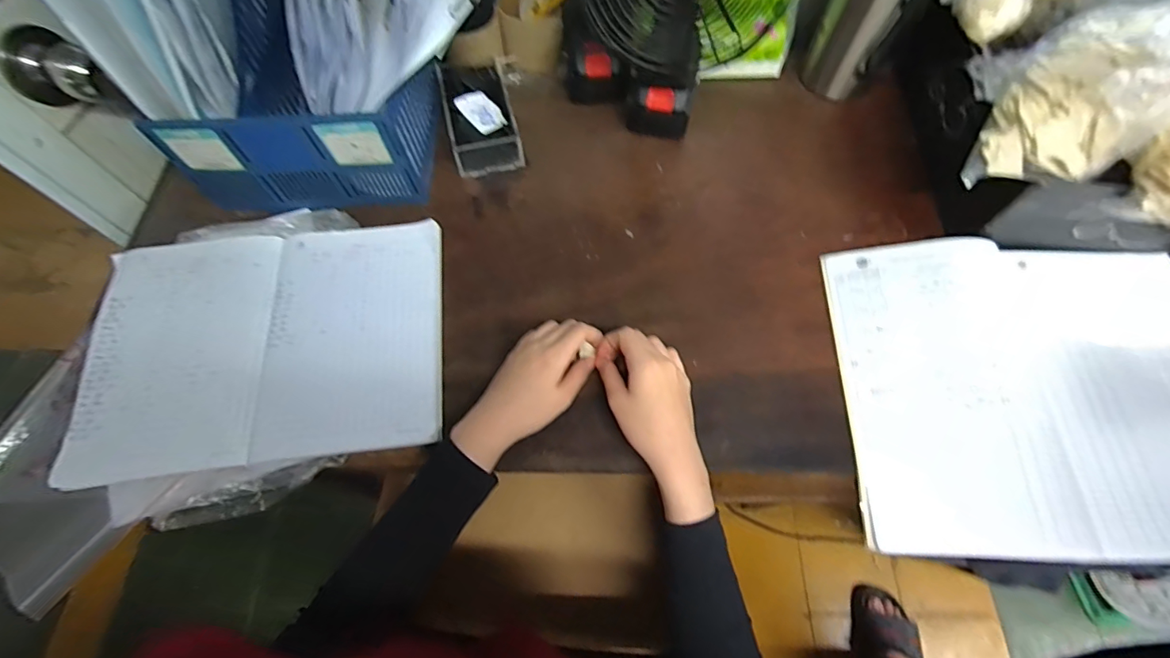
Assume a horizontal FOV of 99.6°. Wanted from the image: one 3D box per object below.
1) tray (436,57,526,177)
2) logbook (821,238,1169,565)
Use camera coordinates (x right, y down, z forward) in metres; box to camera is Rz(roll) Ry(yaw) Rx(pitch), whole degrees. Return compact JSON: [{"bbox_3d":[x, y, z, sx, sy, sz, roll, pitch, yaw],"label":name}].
[{"bbox_3d":[-0.132,-0.267,0.618,0.087,0.043,0.147,-12,66,-5],"label":"tray"},{"bbox_3d":[0.436,0.054,0.473,0.370,0.046,0.311,2,65,2],"label":"logbook"}]

